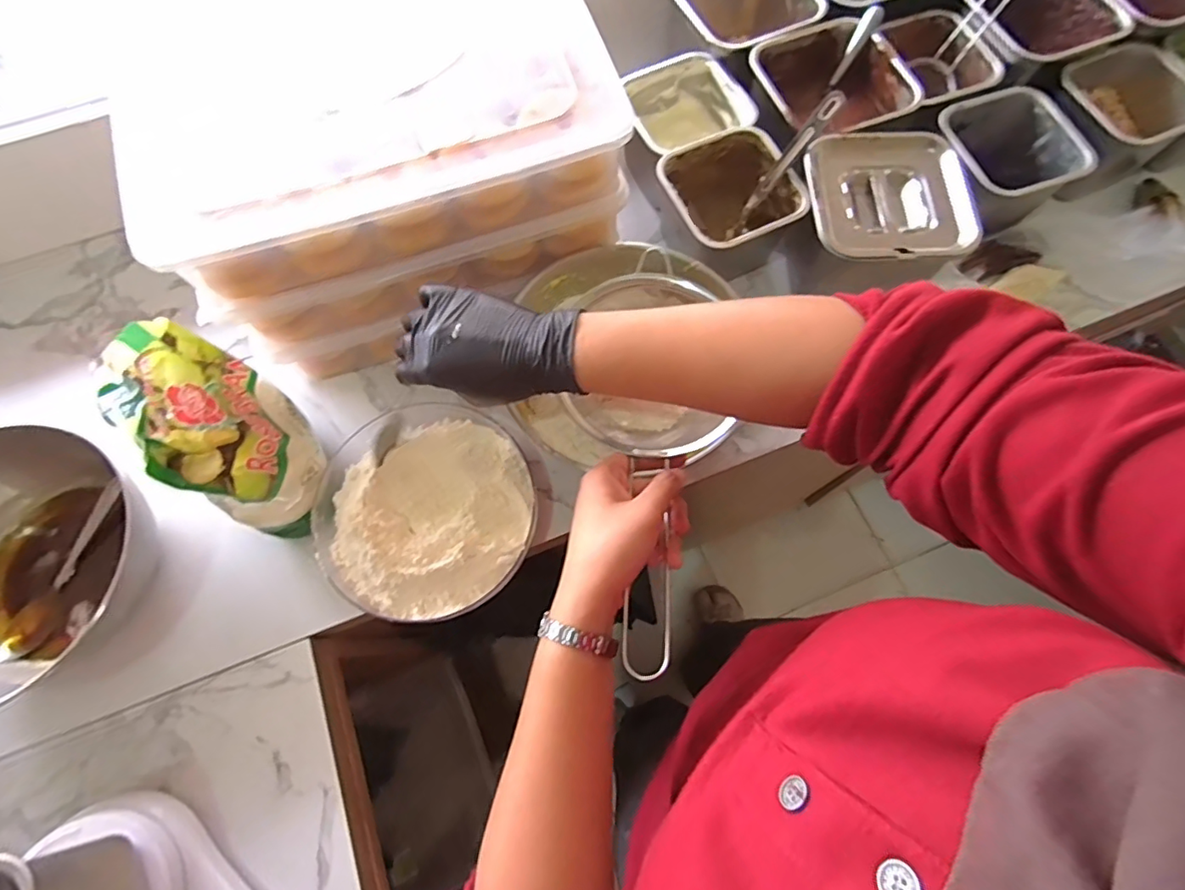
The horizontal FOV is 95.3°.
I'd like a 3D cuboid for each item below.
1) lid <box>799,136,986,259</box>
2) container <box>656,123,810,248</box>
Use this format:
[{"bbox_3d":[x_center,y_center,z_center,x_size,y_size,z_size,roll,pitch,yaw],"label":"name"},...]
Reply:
[{"bbox_3d":[0.266,-0.224,0.488,0.139,0.019,0.135,5,71,3],"label":"lid"},{"bbox_3d":[0.131,-0.234,0.547,0.123,0.085,0.123,-19,71,-6],"label":"container"}]

